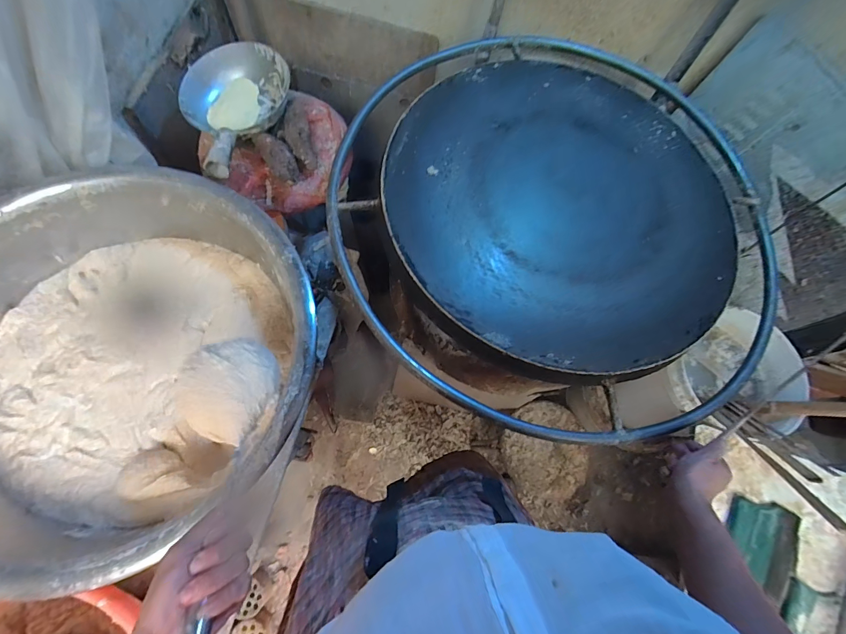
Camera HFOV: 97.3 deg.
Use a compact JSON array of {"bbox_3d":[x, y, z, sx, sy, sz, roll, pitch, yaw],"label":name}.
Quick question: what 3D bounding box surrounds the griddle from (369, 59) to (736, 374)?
[{"bbox_3d":[0.252,-0.211,0.661,0.600,0.055,0.625,1,72,-2],"label":"griddle"}]

